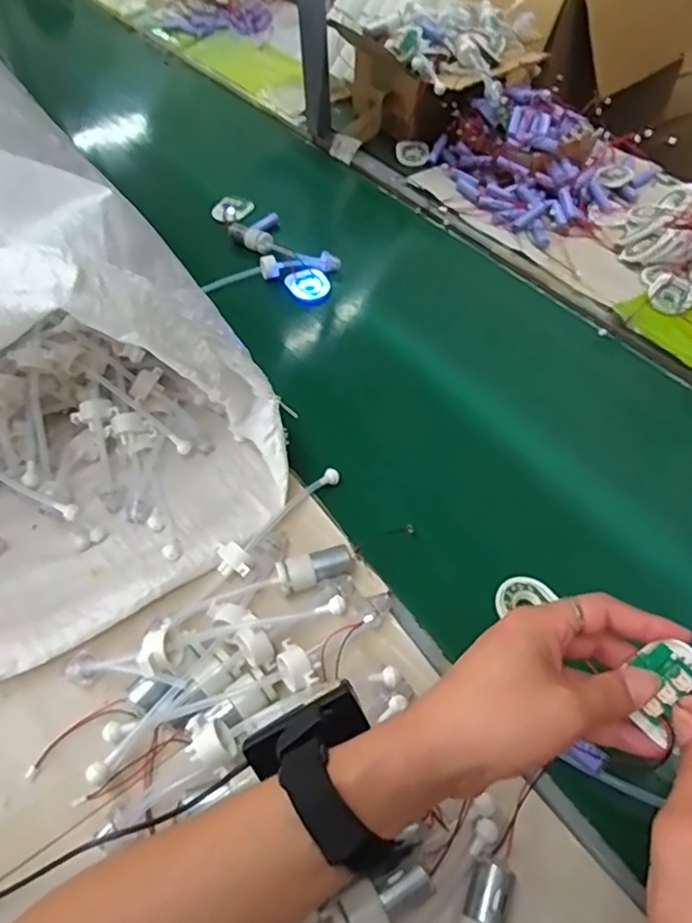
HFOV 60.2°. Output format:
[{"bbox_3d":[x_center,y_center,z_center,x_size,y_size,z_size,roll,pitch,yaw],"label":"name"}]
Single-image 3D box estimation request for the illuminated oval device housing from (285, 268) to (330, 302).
[{"bbox_3d":[-0.048,-0.217,0.733,0.045,0.017,0.048,-28,56,-19],"label":"illuminated oval device housing"}]

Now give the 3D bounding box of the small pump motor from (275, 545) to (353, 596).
[{"bbox_3d":[-0.024,0.084,0.465,0.057,0.026,0.023,-16,53,-11],"label":"small pump motor"}]

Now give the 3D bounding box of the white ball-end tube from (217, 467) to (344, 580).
[{"bbox_3d":[-0.056,0.042,0.500,0.034,0.024,0.136,26,57,20],"label":"white ball-end tube"}]

